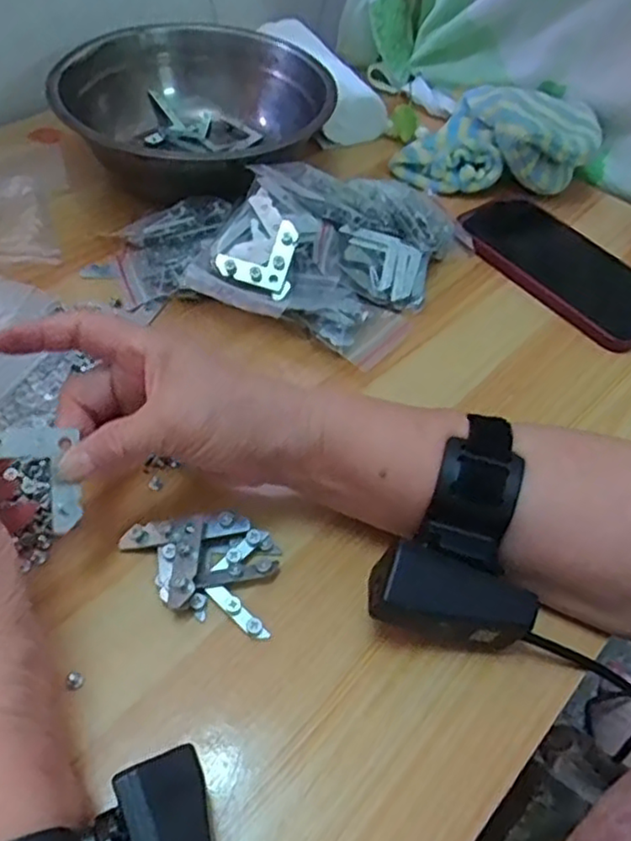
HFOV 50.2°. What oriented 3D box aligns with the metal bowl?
[{"bbox_3d":[-0.100,-0.249,0.543,0.192,0.075,0.200,2,51,-3],"label":"metal bowl"}]

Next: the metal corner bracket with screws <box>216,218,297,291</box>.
[{"bbox_3d":[-0.032,-0.100,0.430,0.054,0.007,0.037,-30,87,-3],"label":"metal corner bracket with screws"}]

